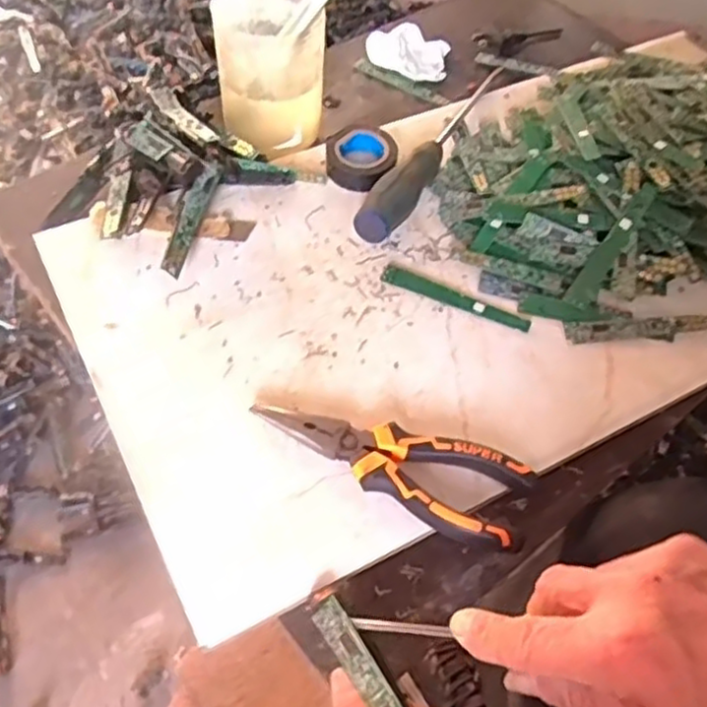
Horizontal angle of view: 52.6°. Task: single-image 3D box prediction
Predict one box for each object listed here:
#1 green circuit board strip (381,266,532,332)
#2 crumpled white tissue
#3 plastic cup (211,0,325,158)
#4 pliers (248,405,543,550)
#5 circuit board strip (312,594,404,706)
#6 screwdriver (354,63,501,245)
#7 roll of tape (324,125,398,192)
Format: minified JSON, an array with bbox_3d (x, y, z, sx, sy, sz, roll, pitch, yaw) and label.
[{"bbox_3d":[0.068,-0.037,0.471,0.100,0.004,0.013,21,56,10],"label":"green circuit board strip"},{"bbox_3d":[0.047,-0.263,0.618,0.070,0.025,0.049,8,55,1],"label":"crumpled white tissue"},{"bbox_3d":[-0.058,-0.209,0.515,0.072,0.096,0.079,2,55,-3],"label":"plastic cup"},{"bbox_3d":[0.018,0.059,0.379,0.148,0.012,0.051,18,55,8],"label":"pliers"},{"bbox_3d":[0.010,0.147,0.311,0.014,0.004,0.095,-41,47,-3],"label":"circuit board strip"},{"bbox_3d":[0.069,-0.164,0.538,0.025,0.028,0.241,26,57,14],"label":"screwdriver"},{"bbox_3d":[0.007,-0.145,0.528,0.050,0.022,0.050,2,55,-3],"label":"roll of tape"}]

